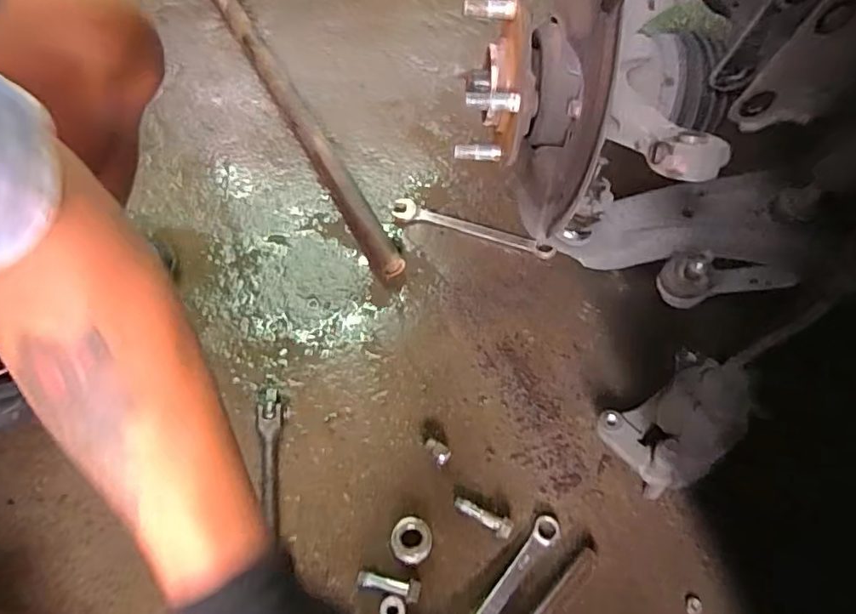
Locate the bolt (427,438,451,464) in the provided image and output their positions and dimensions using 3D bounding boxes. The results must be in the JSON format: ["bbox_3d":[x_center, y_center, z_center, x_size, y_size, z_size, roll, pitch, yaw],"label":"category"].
[{"bbox_3d":[0.010,0.157,0.604,0.028,0.016,0.015,31,63,16],"label":"bolt"}]

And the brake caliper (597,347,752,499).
[{"bbox_3d":[0.255,0.113,0.558,0.124,0.105,0.099,-26,63,-17],"label":"brake caliper"}]

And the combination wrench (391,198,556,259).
[{"bbox_3d":[0.062,-0.107,0.769,0.227,0.008,0.030,17,59,7],"label":"combination wrench"}]

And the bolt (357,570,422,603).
[{"bbox_3d":[-0.038,0.271,0.543,0.062,0.013,0.019,13,59,5],"label":"bolt"}]

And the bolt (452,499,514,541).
[{"bbox_3d":[0.055,0.216,0.571,0.063,0.015,0.020,23,60,11],"label":"bolt"}]

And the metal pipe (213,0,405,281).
[{"bbox_3d":[-0.261,-0.389,0.904,0.037,0.034,0.886,-24,63,-16],"label":"metal pipe"}]

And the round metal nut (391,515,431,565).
[{"bbox_3d":[-0.017,0.232,0.557,0.040,0.015,0.042,8,59,2],"label":"round metal nut"}]

